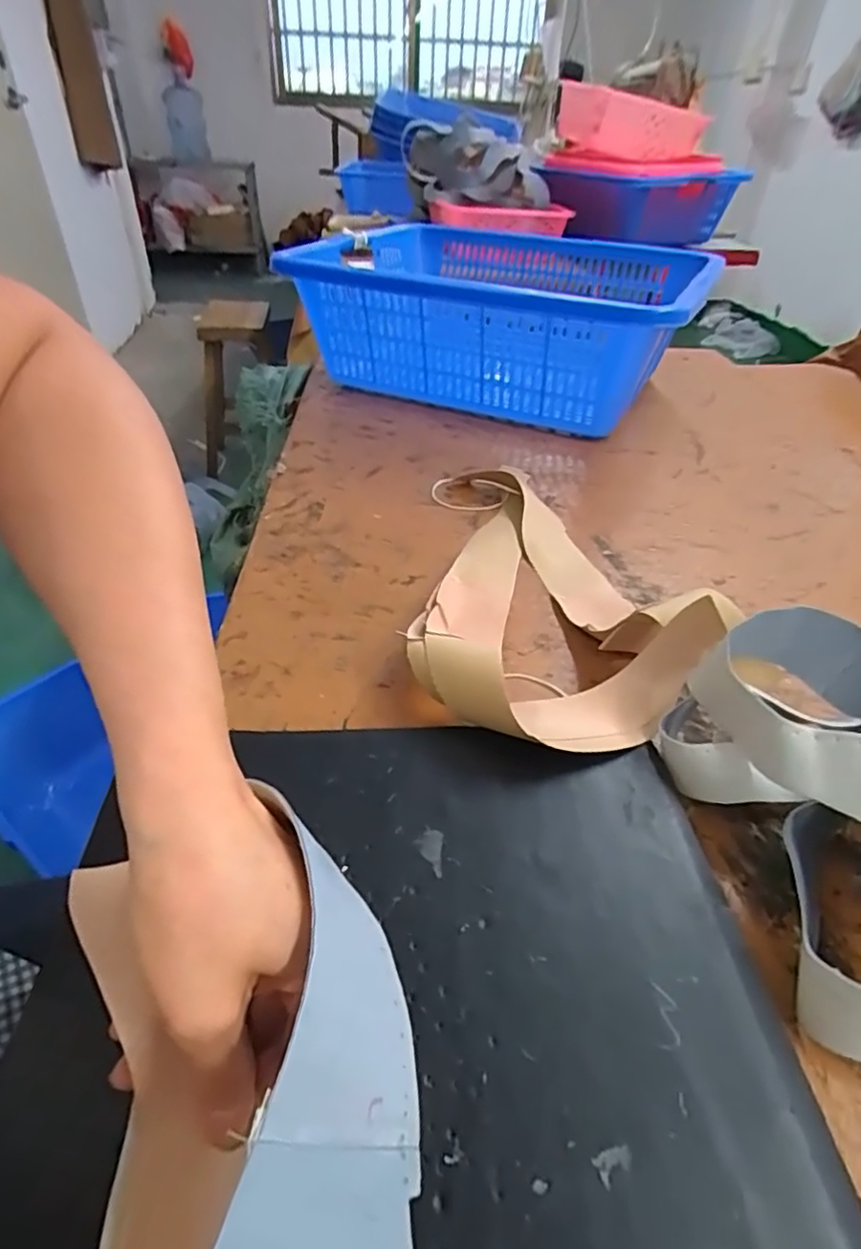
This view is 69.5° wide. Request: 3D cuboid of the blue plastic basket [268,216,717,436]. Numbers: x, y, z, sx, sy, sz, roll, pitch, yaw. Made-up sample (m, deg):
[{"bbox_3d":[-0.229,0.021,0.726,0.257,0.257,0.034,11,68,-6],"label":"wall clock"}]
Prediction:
[{"bbox_3d":[0.102,-0.434,0.890,0.473,0.174,0.465,19,43,19],"label":"blue plastic basket"}]

